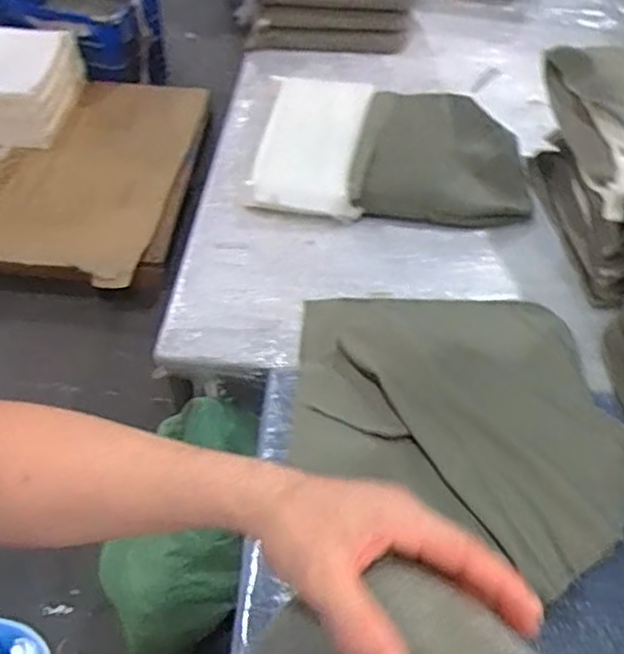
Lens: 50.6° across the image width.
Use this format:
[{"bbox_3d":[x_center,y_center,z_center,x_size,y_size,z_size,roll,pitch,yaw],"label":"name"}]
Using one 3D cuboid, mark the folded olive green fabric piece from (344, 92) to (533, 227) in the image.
[{"bbox_3d":[0.284,-0.395,1.446,0.373,0.102,0.425,5,48,3],"label":"folded olive green fabric piece"}]

